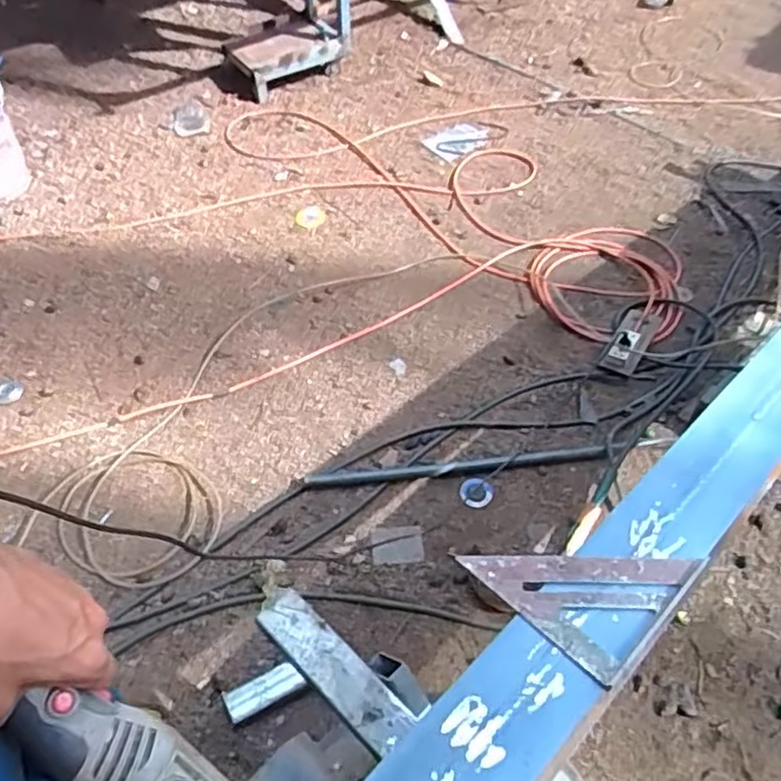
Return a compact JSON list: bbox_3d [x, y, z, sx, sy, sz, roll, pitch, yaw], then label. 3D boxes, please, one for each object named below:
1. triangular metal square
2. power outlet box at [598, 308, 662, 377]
[{"bbox_3d":[0.190,0.174,0.679,0.178,0.015,0.167,35,59,26],"label":"triangular metal square"},{"bbox_3d":[0.645,-0.141,1.828,0.097,0.062,0.261,25,55,20],"label":"power outlet box"}]

